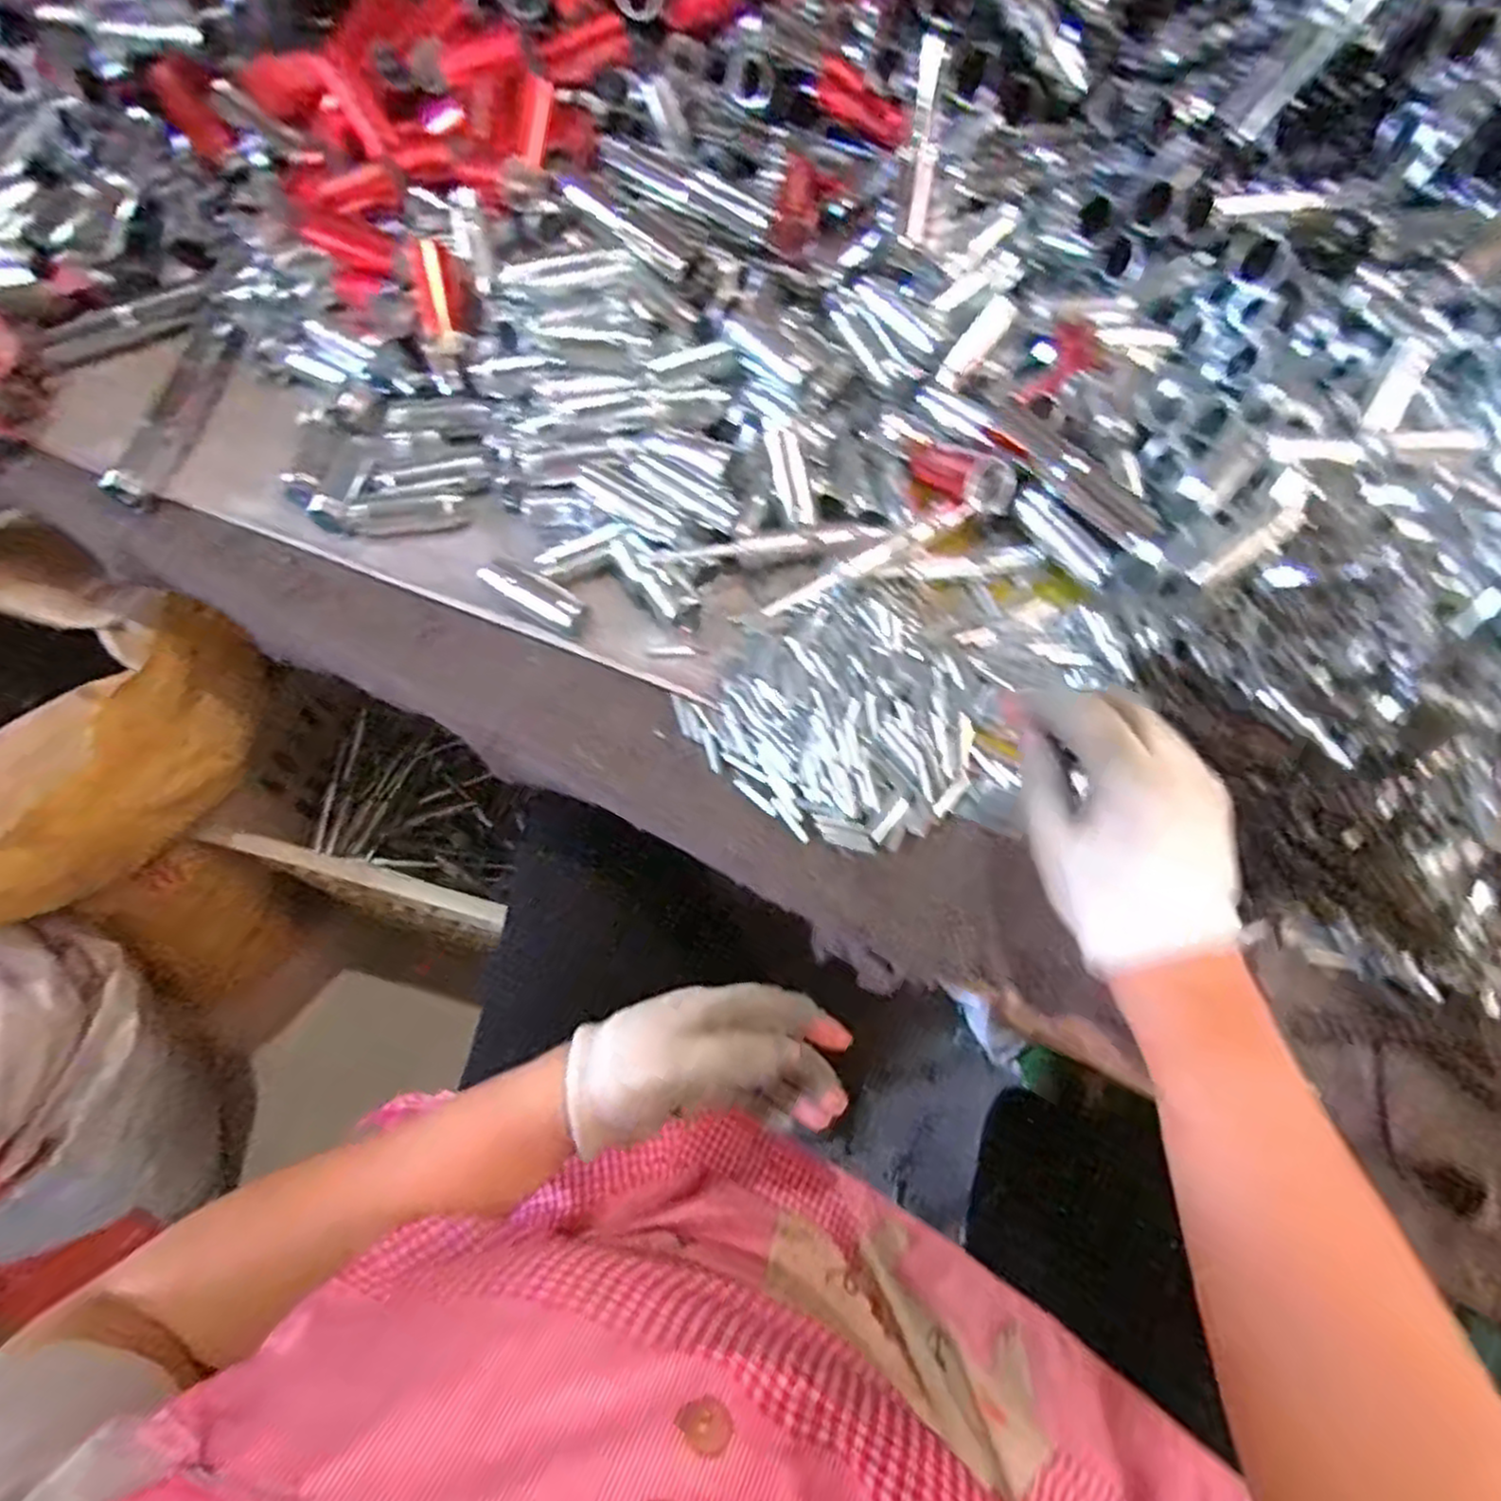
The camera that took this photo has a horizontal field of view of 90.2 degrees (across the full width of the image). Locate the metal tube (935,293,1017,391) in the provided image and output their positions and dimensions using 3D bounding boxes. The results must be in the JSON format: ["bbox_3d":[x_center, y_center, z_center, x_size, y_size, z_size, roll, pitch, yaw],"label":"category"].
[{"bbox_3d":[0.151,-0.274,0.501,0.017,0.012,0.067,42,99,18],"label":"metal tube"}]

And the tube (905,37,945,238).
[{"bbox_3d":[0.116,-0.405,0.498,0.014,0.013,0.117,4,98,2],"label":"tube"}]

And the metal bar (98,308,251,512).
[{"bbox_3d":[-0.393,-0.236,0.517,0.025,0.025,0.175,5,64,2],"label":"metal bar"}]

